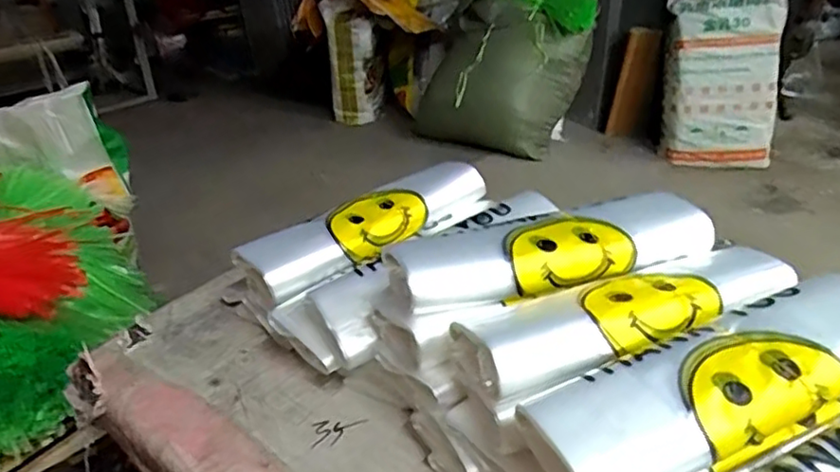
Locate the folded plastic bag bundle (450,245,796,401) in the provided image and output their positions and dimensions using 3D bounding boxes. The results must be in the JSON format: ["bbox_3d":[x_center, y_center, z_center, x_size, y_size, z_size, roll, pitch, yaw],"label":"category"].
[{"bbox_3d":[0.178,0.059,0.516,0.298,0.029,0.100,-12,31,-17],"label":"folded plastic bag bundle"}]

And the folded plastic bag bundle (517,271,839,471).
[{"bbox_3d":[0.222,0.101,0.441,0.311,0.059,0.091,-14,32,-20],"label":"folded plastic bag bundle"}]

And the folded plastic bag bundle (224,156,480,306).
[{"bbox_3d":[-0.052,-0.016,0.739,0.311,0.054,0.078,-22,35,-31],"label":"folded plastic bag bundle"}]

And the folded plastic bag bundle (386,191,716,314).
[{"bbox_3d":[0.130,0.011,0.581,0.314,0.037,0.091,-12,31,-18],"label":"folded plastic bag bundle"}]

